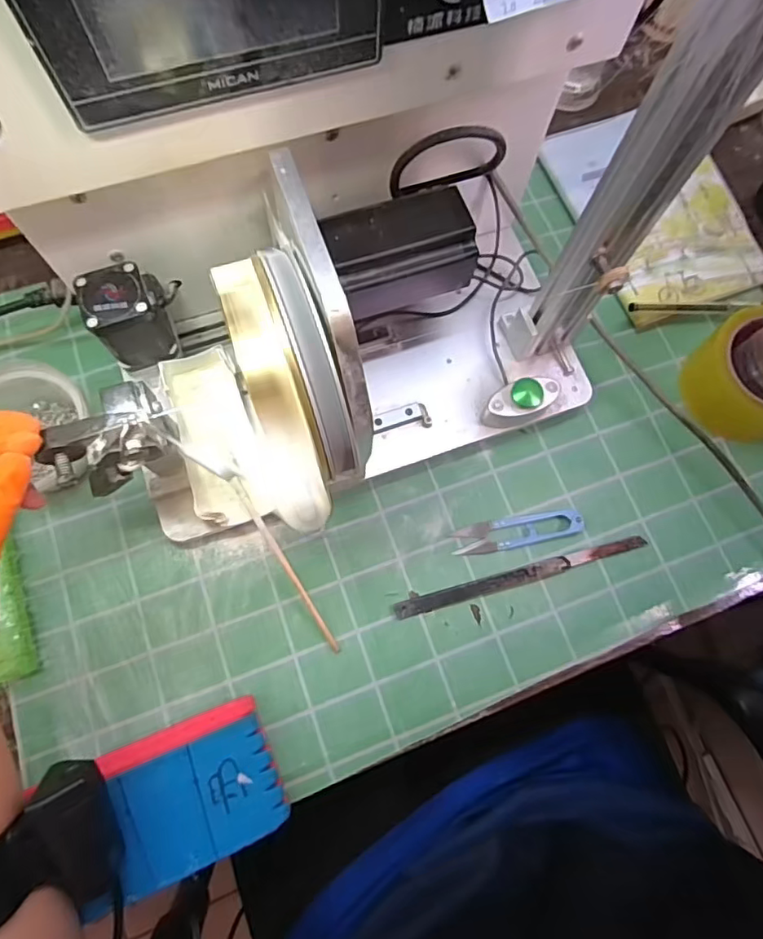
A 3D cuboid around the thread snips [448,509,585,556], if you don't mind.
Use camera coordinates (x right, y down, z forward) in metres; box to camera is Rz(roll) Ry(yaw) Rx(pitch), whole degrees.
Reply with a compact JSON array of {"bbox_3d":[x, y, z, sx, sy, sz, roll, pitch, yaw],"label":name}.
[{"bbox_3d":[0.105,0.048,0.414,0.101,0.008,0.024,-9,75,-4],"label":"thread snips"}]

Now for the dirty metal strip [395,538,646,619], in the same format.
[{"bbox_3d":[0.106,0.081,0.408,0.195,0.007,0.013,-15,76,-6],"label":"dirty metal strip"}]

